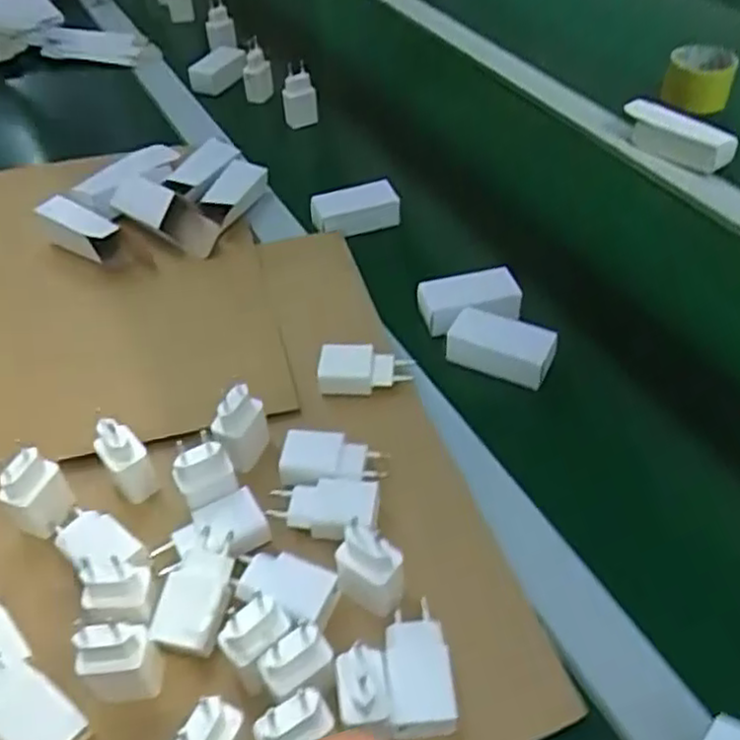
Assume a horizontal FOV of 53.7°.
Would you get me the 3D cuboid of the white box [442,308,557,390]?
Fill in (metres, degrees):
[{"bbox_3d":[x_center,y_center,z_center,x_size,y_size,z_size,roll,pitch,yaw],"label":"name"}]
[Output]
[{"bbox_3d":[0.118,-0.019,0.652,0.095,0.033,0.049,20,50,21],"label":"white box"}]

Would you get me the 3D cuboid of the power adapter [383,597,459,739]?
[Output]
[{"bbox_3d":[0.029,0.182,0.448,0.039,0.025,0.075,-5,46,-2],"label":"power adapter"}]

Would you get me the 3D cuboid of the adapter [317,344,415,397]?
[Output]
[{"bbox_3d":[-0.004,0.000,0.626,0.078,0.022,0.042,-1,46,2],"label":"adapter"}]

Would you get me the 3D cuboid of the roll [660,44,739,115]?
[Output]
[{"bbox_3d":[0.437,-0.384,0.968,0.079,0.068,0.086,-2,47,3],"label":"roll"}]

